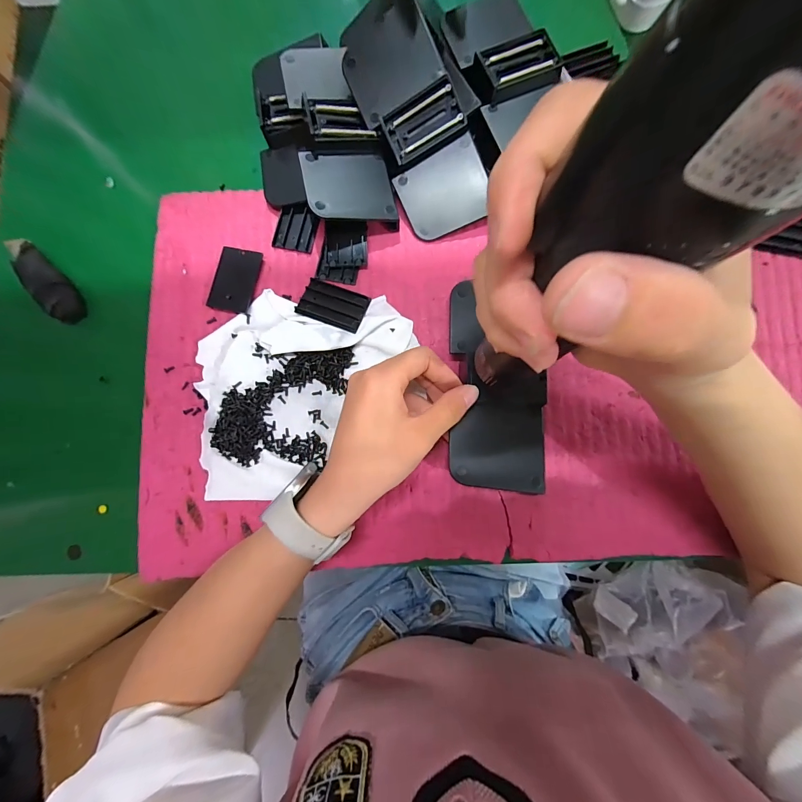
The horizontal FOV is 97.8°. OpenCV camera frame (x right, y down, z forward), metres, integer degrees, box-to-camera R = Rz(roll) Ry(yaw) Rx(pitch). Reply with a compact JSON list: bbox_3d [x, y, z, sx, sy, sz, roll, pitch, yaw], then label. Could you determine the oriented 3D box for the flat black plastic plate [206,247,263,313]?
[{"bbox_3d":[-0.142,-0.104,0.299,0.037,0.004,0.054,11,84,3],"label":"flat black plastic plate"}]

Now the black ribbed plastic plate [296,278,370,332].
[{"bbox_3d":[-0.056,-0.081,0.292,0.055,0.006,0.034,21,85,4],"label":"black ribbed plastic plate"}]

